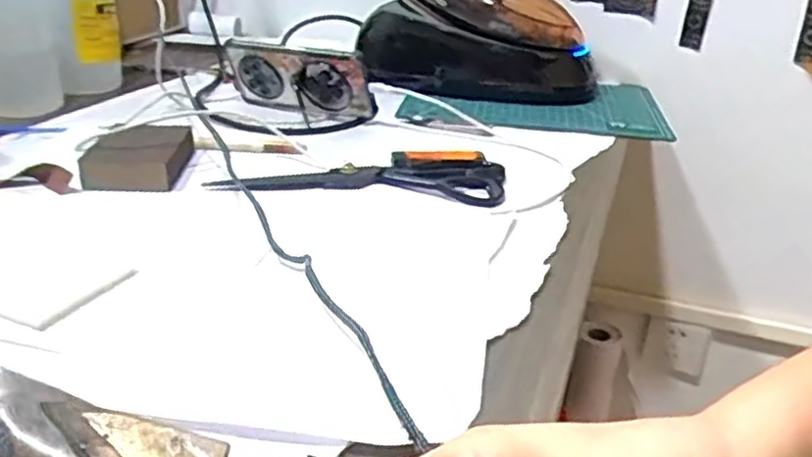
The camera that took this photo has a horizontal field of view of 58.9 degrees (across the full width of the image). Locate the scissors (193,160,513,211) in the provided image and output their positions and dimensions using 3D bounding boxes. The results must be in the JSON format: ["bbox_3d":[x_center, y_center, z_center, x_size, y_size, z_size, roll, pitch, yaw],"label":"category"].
[{"bbox_3d":[-0.035,-0.041,0.589,0.230,0.019,0.058,1,24,-4],"label":"scissors"}]

